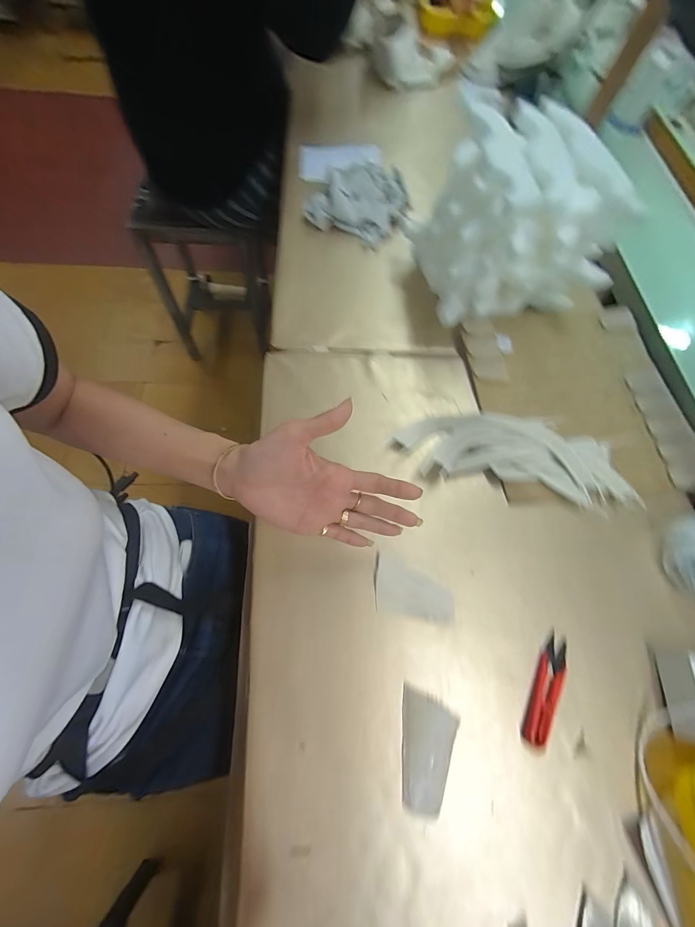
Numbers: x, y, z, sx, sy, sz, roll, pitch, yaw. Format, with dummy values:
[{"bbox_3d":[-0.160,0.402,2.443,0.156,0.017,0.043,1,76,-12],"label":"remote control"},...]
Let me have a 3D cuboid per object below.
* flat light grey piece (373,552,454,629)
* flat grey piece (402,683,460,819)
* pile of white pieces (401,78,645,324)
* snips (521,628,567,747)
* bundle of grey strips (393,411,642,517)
[{"bbox_3d":[0.071,0.133,0.365,0.086,0.004,0.059,12,67,2],"label":"flat light grey piece"},{"bbox_3d":[0.074,0.259,0.311,0.050,0.004,0.088,6,67,0],"label":"flat grey piece"},{"bbox_3d":[0.225,-0.331,0.485,0.215,0.167,0.216,-11,68,-7],"label":"pile of white pieces"},{"bbox_3d":[0.195,0.218,0.336,0.025,0.006,0.100,31,69,10],"label":"snips"},{"bbox_3d":[0.208,-0.014,0.420,0.286,0.028,0.100,11,67,2],"label":"bundle of grey strips"}]

